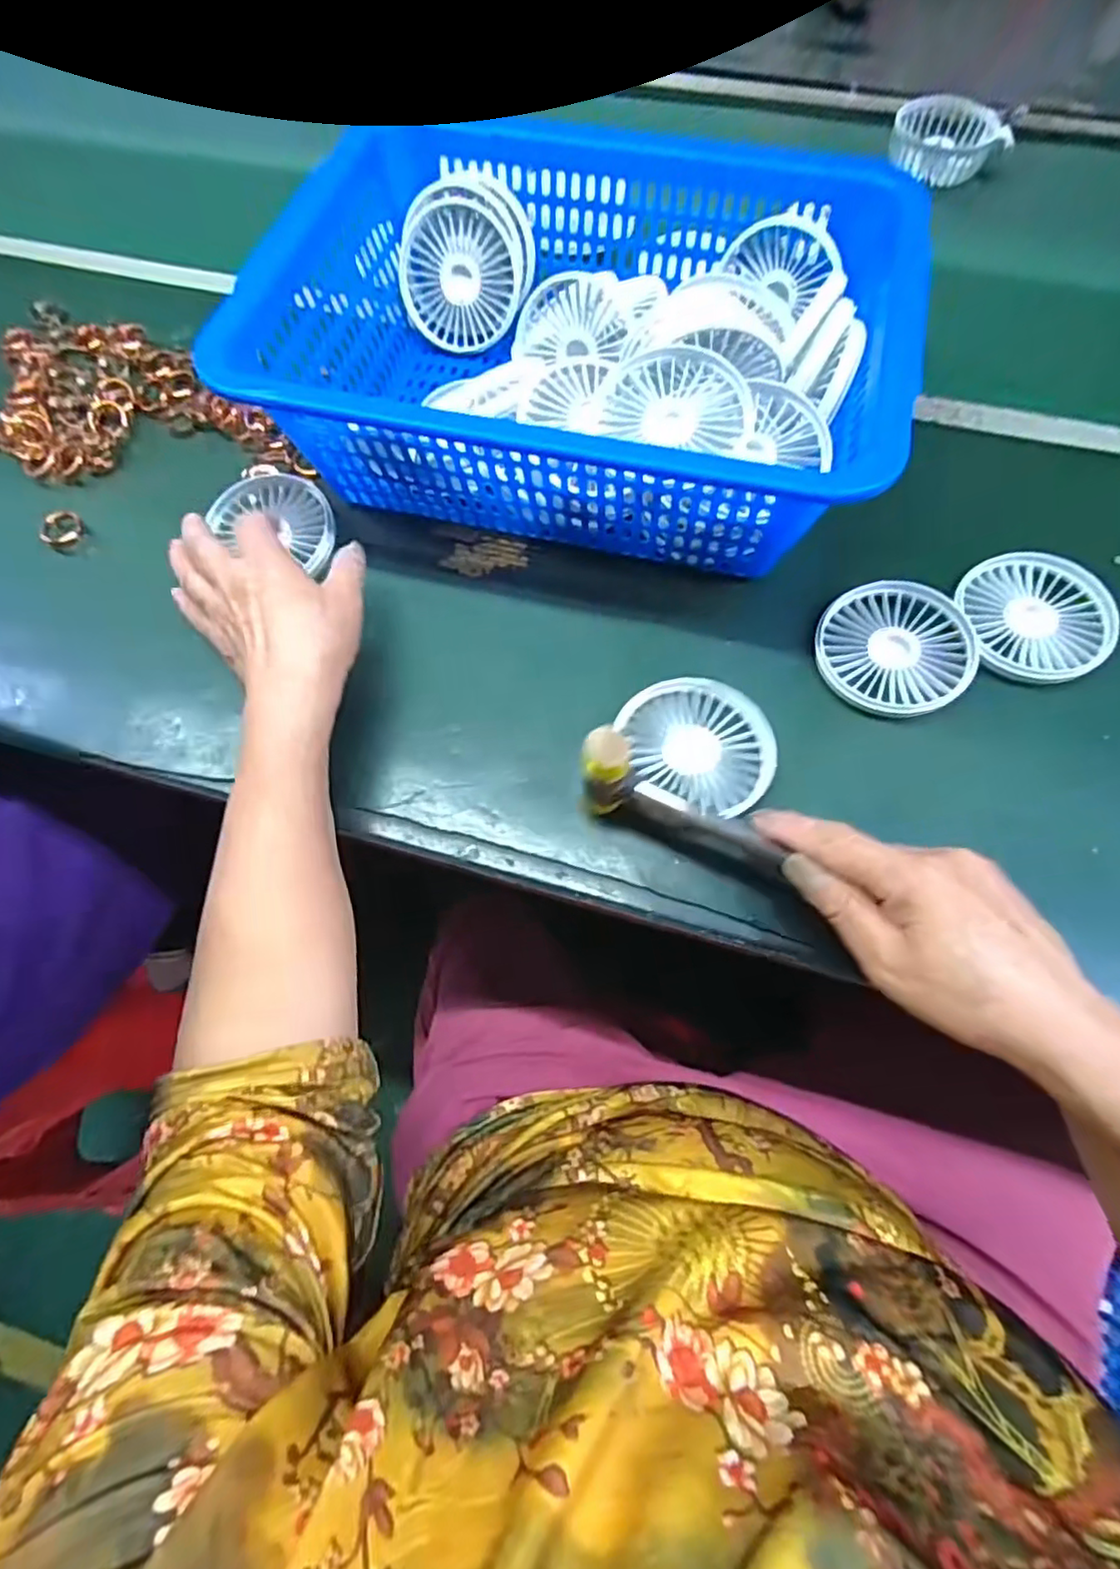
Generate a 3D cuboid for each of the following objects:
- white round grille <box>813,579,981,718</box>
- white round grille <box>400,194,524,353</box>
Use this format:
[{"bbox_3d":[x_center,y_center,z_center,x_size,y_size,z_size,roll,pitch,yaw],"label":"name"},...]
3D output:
[{"bbox_3d":[0.200,-0.083,0.389,0.087,0.012,0.088,0,67,-1],"label":"white round grille"},{"bbox_3d":[-0.073,-0.374,0.482,0.085,0.088,0.015,-2,36,13],"label":"white round grille"}]

